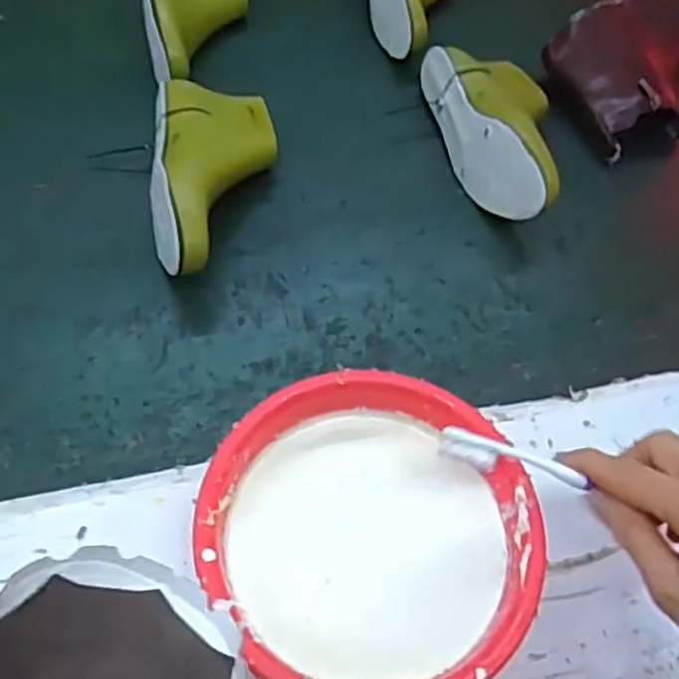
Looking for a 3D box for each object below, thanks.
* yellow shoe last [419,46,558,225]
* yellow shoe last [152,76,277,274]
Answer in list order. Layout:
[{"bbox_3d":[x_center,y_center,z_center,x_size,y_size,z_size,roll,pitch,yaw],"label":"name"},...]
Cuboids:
[{"bbox_3d":[0.164,-0.208,0.711,0.112,0.070,0.238,-8,56,-10],"label":"yellow shoe last"},{"bbox_3d":[-0.113,-0.148,0.648,0.107,0.077,0.233,-1,55,-5],"label":"yellow shoe last"}]

